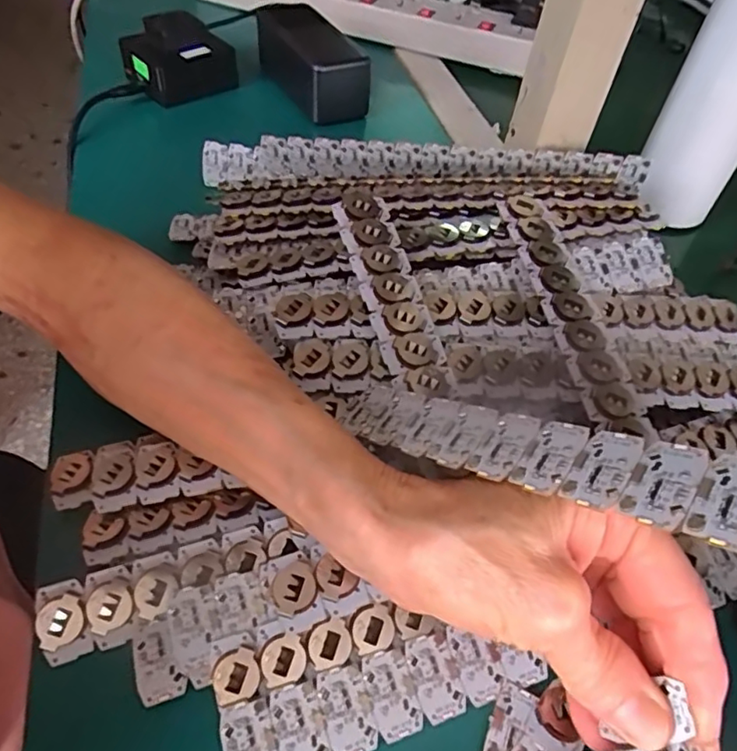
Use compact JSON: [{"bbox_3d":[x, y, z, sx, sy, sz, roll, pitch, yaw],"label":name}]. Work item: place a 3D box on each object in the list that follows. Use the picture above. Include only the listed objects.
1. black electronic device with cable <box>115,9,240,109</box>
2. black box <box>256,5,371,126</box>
[{"bbox_3d":[-0.161,-0.271,0.501,0.084,0.046,0.065,-26,57,-23],"label":"black electronic device with cable"},{"bbox_3d":[-0.050,-0.273,0.517,0.052,0.053,0.131,-22,56,-21],"label":"black box"}]

